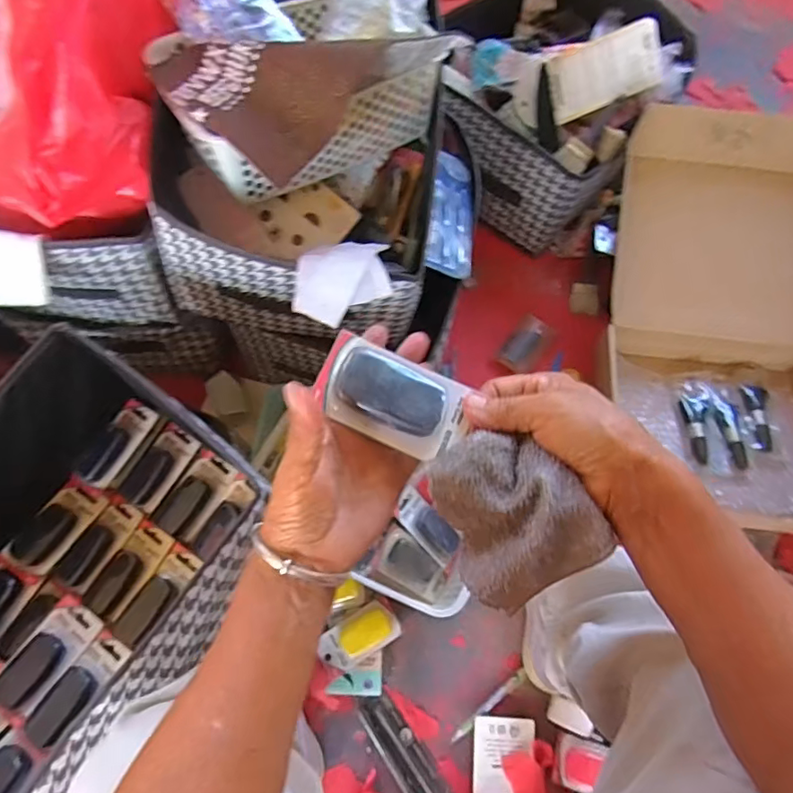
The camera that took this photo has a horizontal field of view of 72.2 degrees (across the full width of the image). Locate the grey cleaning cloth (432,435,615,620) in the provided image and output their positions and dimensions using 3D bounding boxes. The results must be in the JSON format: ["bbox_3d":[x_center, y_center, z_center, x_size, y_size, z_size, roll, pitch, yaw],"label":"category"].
[{"bbox_3d":[0.066,0.069,0.320,0.078,0.051,0.092,-30,72,-11],"label":"grey cleaning cloth"}]

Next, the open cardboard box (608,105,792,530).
[{"bbox_3d":[0.485,-0.105,0.782,0.334,0.239,0.524,6,69,2],"label":"open cardboard box"}]

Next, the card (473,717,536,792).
[{"bbox_3d":[0.133,0.467,0.673,0.076,0.006,0.121,6,71,-3],"label":"card"}]

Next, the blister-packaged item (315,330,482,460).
[{"bbox_3d":[-0.002,-0.001,0.331,0.092,0.029,0.054,21,71,7],"label":"blister-packaged item"}]

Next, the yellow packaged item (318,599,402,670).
[{"bbox_3d":[-0.049,0.314,0.714,0.103,0.014,0.057,-30,72,-11],"label":"yellow packaged item"}]

